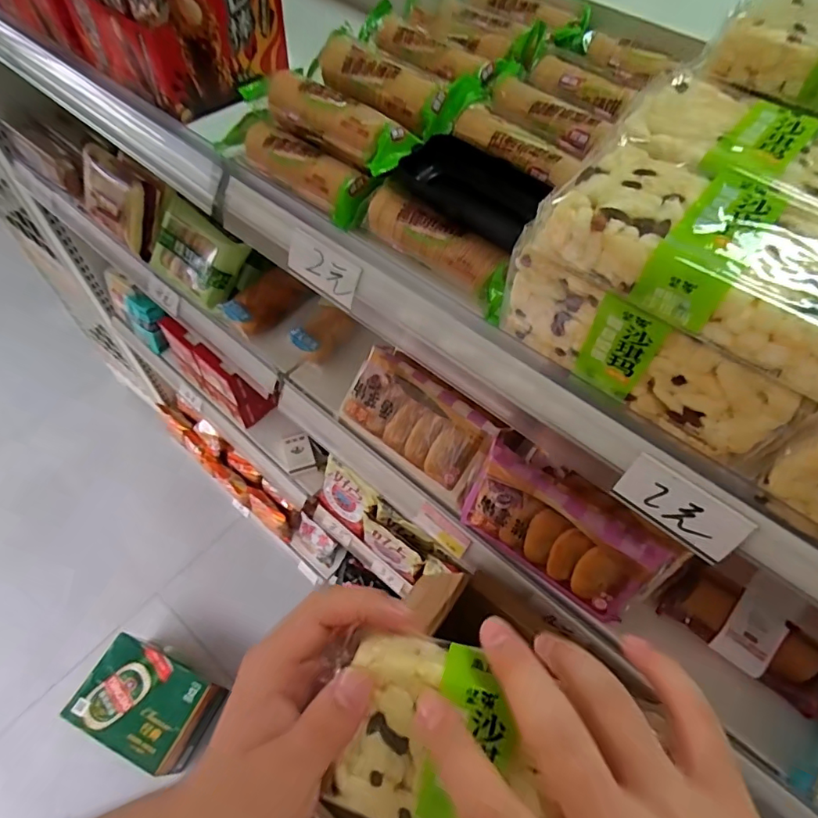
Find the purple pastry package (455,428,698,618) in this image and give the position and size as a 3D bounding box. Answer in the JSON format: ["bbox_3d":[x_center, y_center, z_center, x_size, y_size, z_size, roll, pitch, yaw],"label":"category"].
[{"bbox_3d":[0.158,0.124,0.541,0.200,0.109,0.065,32,35,15],"label":"purple pastry package"}]

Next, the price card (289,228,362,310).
[{"bbox_3d":[-0.066,-0.109,0.401,0.067,0.035,0.004,35,38,16],"label":"price card"}]

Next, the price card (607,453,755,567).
[{"bbox_3d":[0.159,0.059,0.305,0.069,0.036,0.004,38,36,20],"label":"price card"}]

